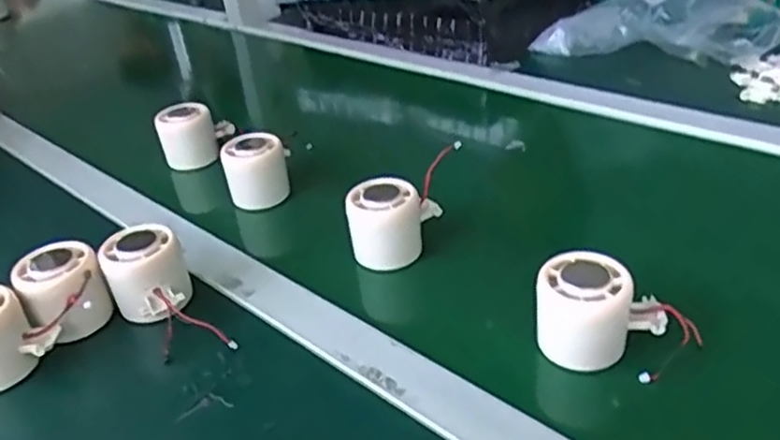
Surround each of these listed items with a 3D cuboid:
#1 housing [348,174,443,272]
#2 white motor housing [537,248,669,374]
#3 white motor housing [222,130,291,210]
[{"bbox_3d":[0.001,-0.001,0.544,0.051,0.058,0.068,16,39,32],"label":"housing"},{"bbox_3d":[0.130,0.056,0.427,0.074,0.052,0.049,-2,33,9],"label":"white motor housing"},{"bbox_3d":[-0.121,-0.045,0.634,0.049,0.061,0.049,-5,33,3],"label":"white motor housing"}]

